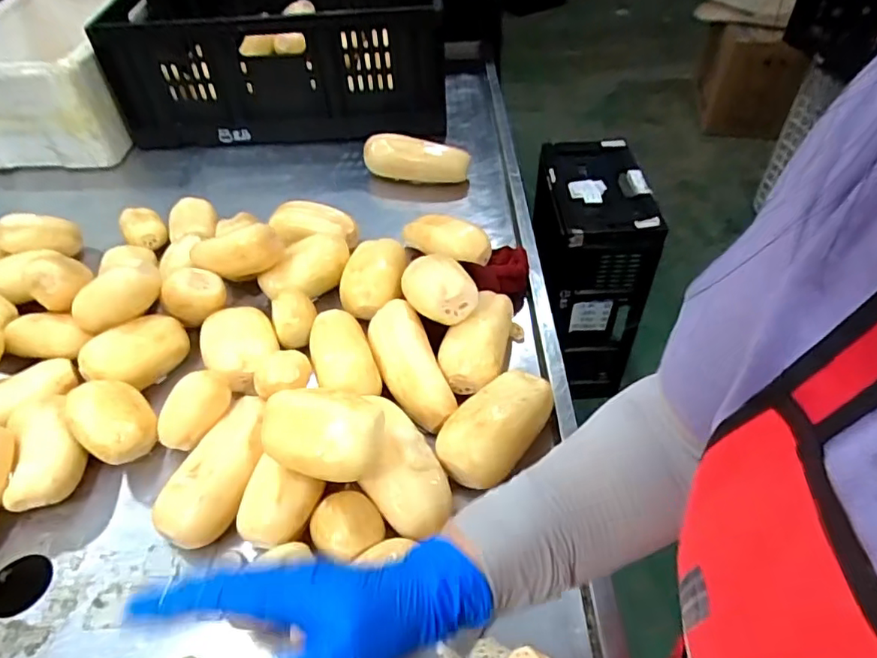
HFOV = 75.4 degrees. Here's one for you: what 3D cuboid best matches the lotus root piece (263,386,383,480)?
[{"bbox_3d":[-0.105,0.102,0.530,0.108,0.066,0.076,-4,47,-1],"label":"lotus root piece"}]

